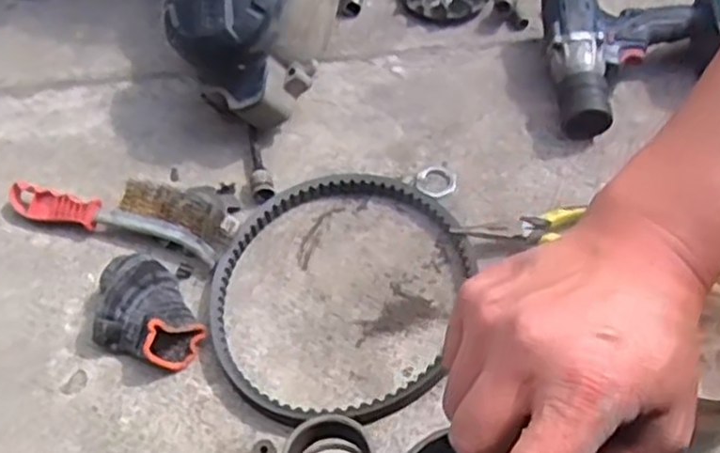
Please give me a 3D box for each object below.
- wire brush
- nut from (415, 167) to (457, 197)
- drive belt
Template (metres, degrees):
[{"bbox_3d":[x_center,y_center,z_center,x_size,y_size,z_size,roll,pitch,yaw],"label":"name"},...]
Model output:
[{"bbox_3d":[-0.225,-0.017,0.708,0.225,0.044,0.057,14,54,14],"label":"wire brush"},{"bbox_3d":[0.075,-0.044,0.739,0.039,0.006,0.039,-2,51,2],"label":"nut"},{"bbox_3d":[-0.020,0.051,0.660,0.211,0.024,0.248,15,54,14],"label":"drive belt"}]

